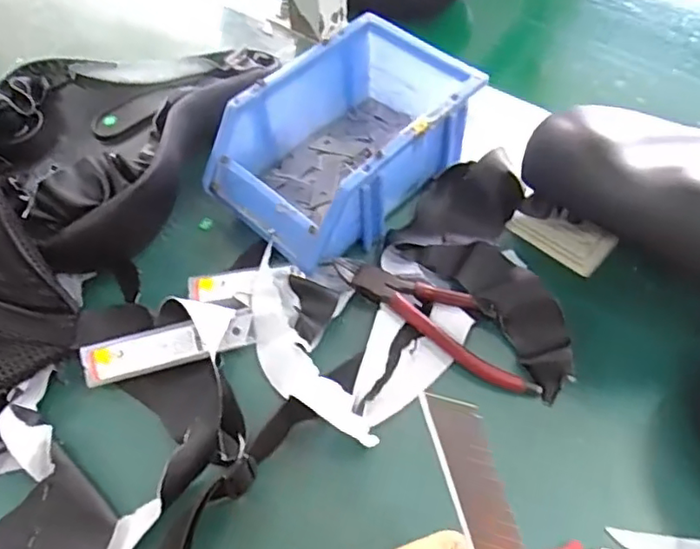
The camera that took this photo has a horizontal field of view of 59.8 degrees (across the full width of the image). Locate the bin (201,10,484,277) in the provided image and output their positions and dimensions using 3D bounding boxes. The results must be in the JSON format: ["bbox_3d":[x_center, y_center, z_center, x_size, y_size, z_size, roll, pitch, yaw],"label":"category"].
[{"bbox_3d":[-0.002,-0.097,0.439,0.119,0.069,0.178,38,66,25],"label":"bin"}]

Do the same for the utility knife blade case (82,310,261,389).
[{"bbox_3d":[-0.113,0.045,0.381,0.104,0.013,0.025,-12,56,-5],"label":"utility knife blade case"}]

